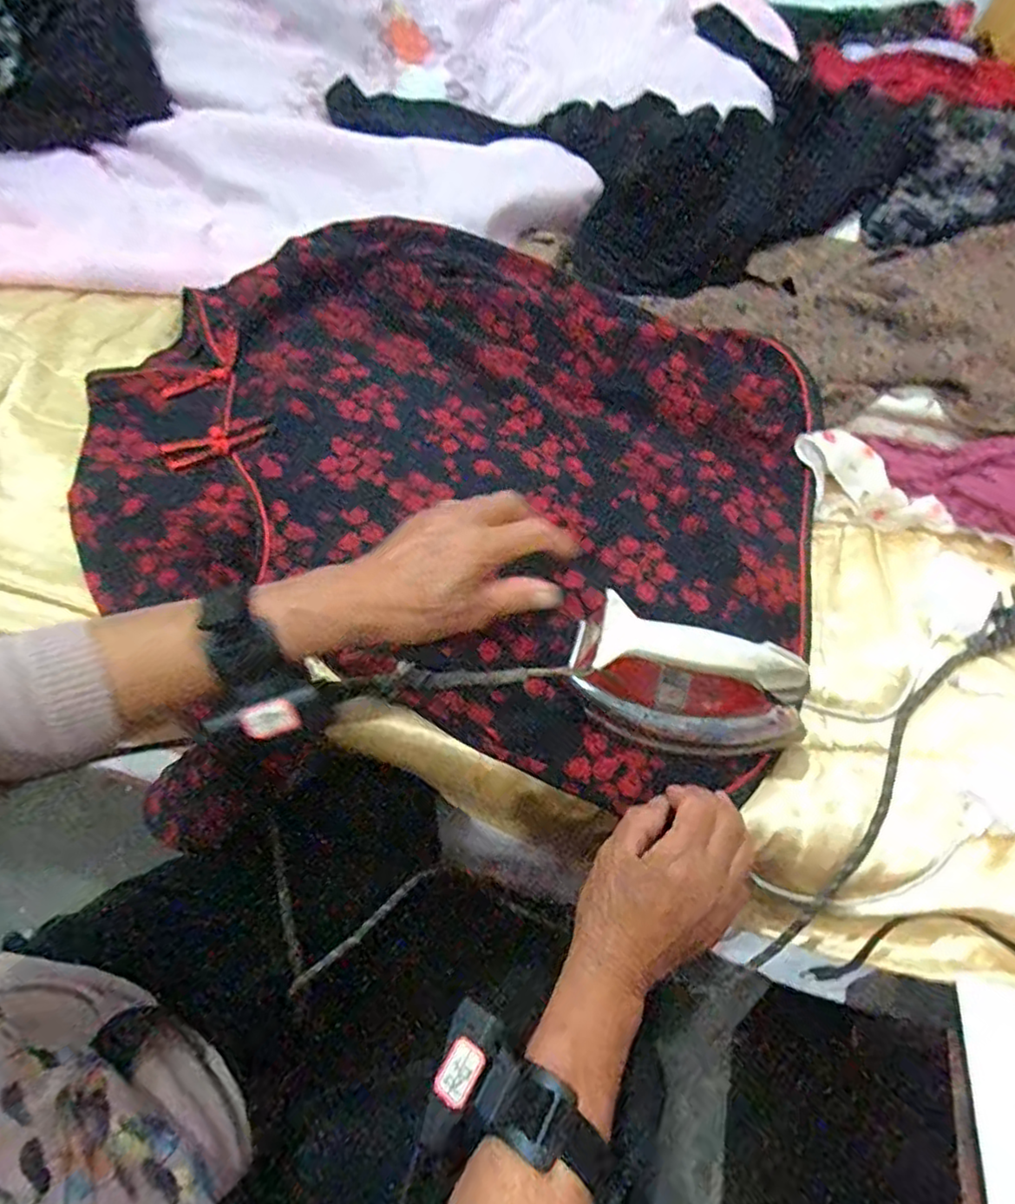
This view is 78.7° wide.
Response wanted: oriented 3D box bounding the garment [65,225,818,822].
[{"bbox_3d":[-0.043,-0.148,0.561,0.627,0.049,0.506,19,65,8],"label":"garment"}]

